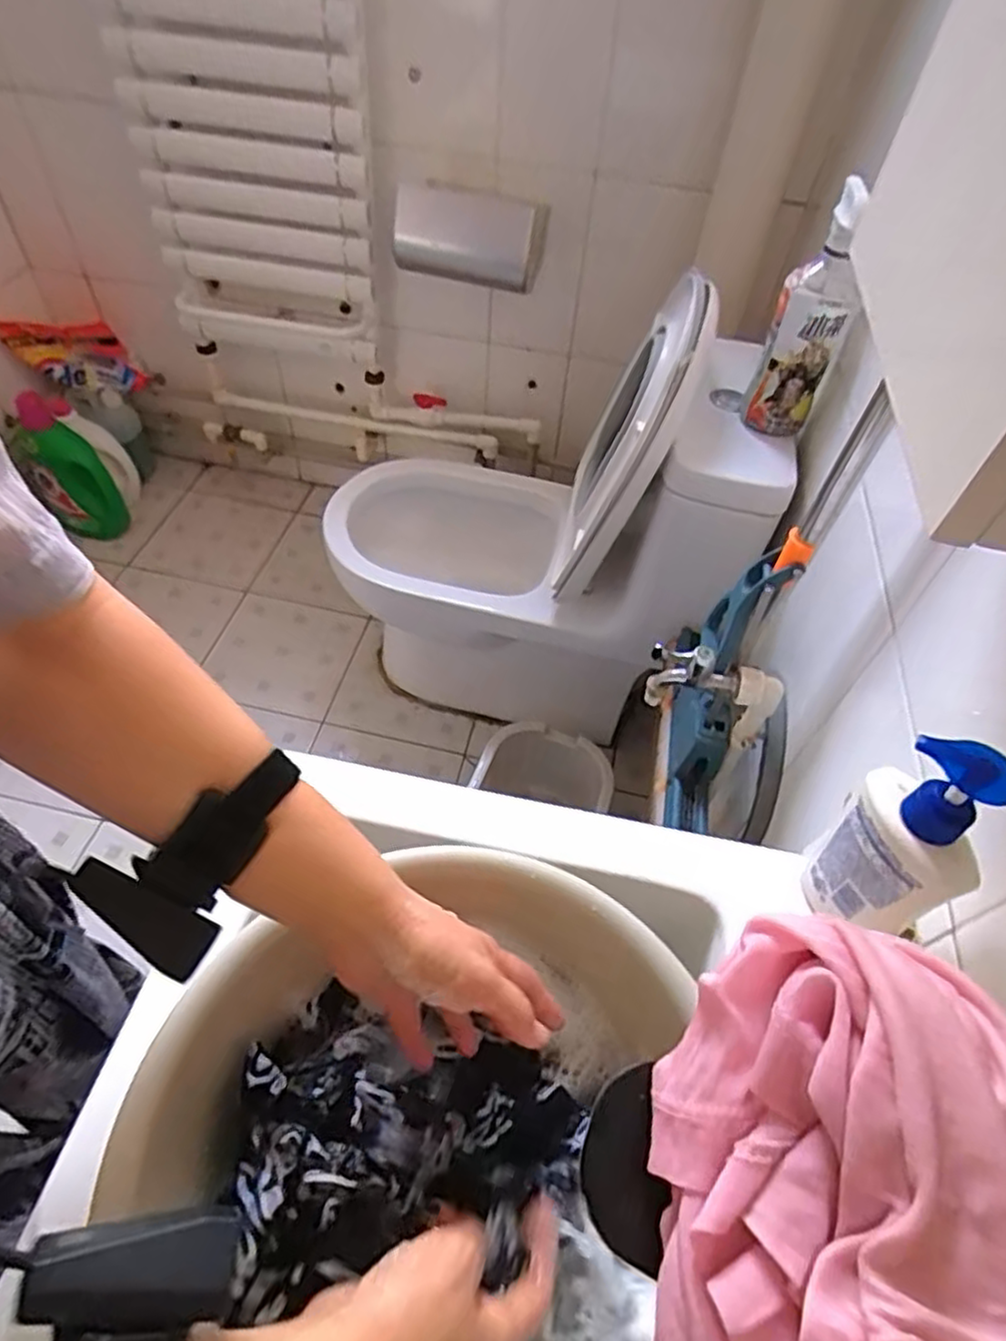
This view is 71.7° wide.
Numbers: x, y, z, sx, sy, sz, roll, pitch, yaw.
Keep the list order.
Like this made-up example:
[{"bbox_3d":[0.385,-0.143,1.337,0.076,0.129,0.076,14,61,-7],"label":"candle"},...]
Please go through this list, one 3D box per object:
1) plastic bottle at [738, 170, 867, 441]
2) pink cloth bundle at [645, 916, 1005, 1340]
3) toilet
[{"bbox_3d":[0.375,-0.420,0.858,0.088,0.270,0.088,25,54,14],"label":"plastic bottle"},{"bbox_3d":[0.094,0.137,0.154,0.110,0.075,0.133,9,52,2],"label":"pink cloth bundle"},{"bbox_3d":[0.042,-0.241,1.261,0.725,0.764,0.404,19,53,10],"label":"toilet"}]

